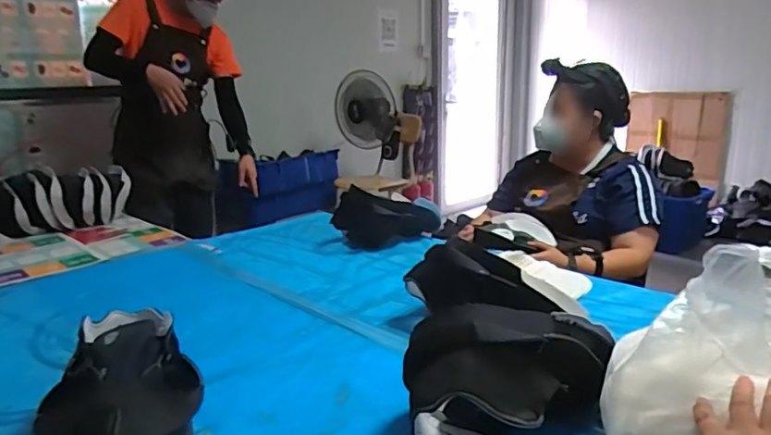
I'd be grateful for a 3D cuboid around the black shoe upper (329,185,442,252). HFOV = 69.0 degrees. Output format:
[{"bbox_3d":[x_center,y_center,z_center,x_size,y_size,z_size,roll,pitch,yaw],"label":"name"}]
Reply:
[{"bbox_3d":[0.007,0.004,1.378,0.269,0.151,0.101,-3,14,-3],"label":"black shoe upper"}]

